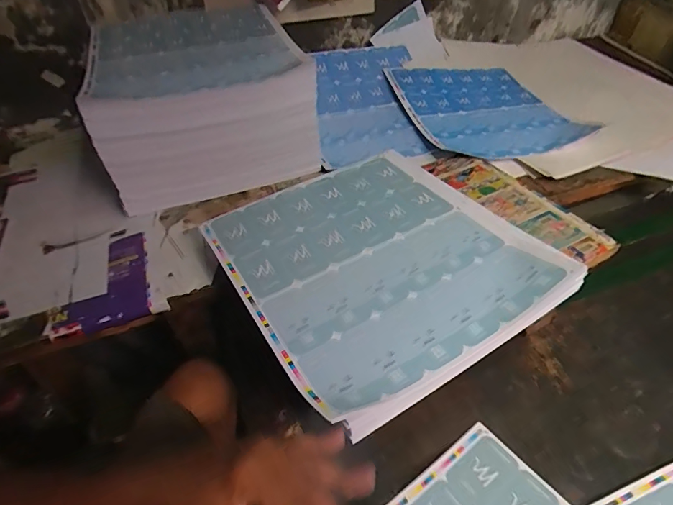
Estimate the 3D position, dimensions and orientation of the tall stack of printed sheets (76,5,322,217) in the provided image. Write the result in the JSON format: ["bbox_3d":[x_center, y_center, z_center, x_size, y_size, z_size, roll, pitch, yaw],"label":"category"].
[{"bbox_3d":[-0.266,-0.300,0.848,0.358,0.210,0.376,-17,47,-12],"label":"tall stack of printed sheets"}]

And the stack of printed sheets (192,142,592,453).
[{"bbox_3d":[0.048,-0.004,0.587,0.370,0.038,0.402,-28,50,-21],"label":"stack of printed sheets"}]

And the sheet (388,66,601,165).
[{"bbox_3d":[0.321,-0.327,0.945,0.324,0.041,0.381,-15,46,-11],"label":"sheet"}]

